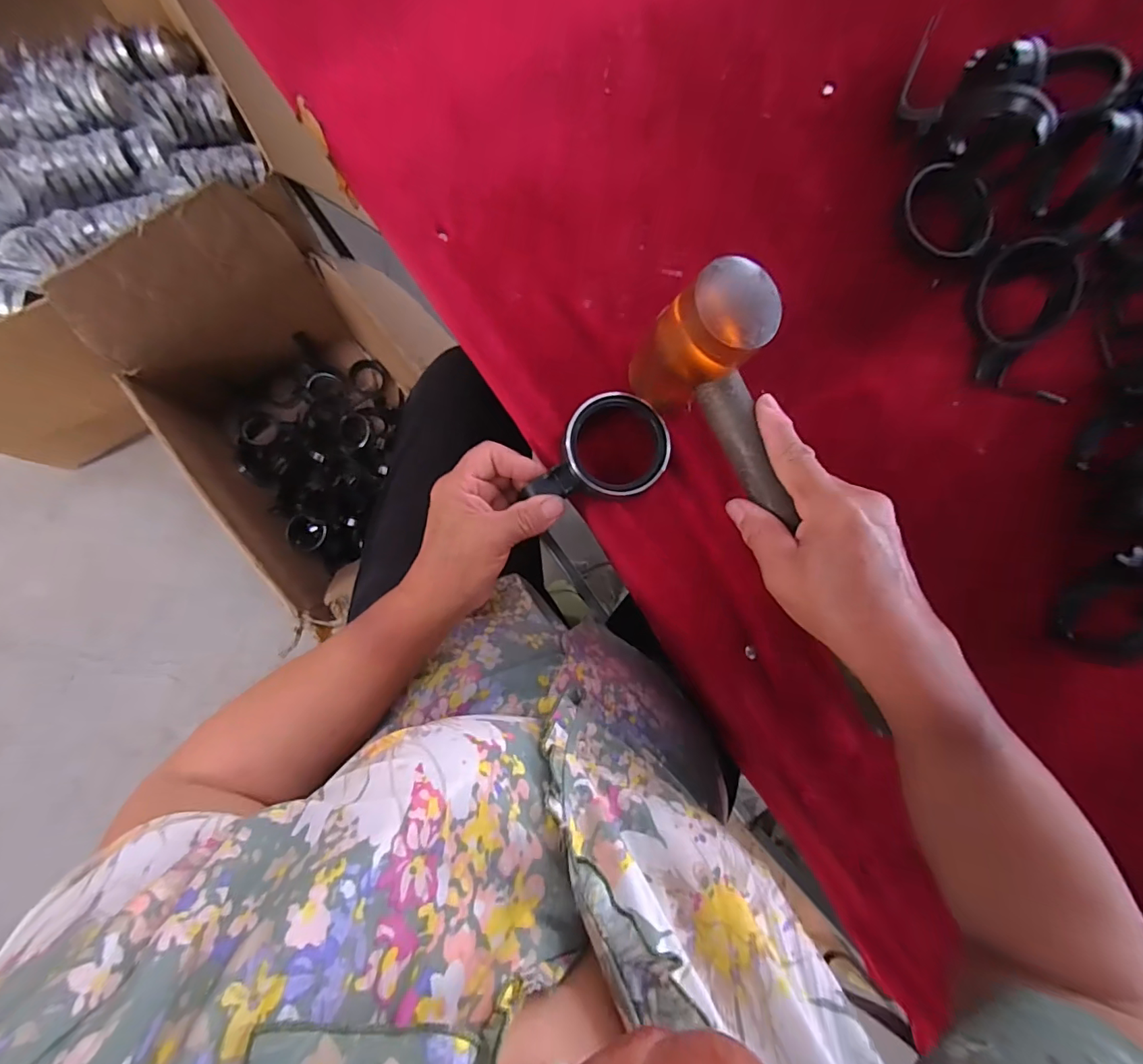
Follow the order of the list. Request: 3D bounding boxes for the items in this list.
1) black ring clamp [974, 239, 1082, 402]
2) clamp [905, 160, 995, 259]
[{"bbox_3d":[0.335,-0.158,0.363,0.071,0.038,0.101,2,84,-5],"label":"black ring clamp"},{"bbox_3d":[0.291,-0.247,0.384,0.062,0.015,0.074,-34,89,-8],"label":"clamp"}]

